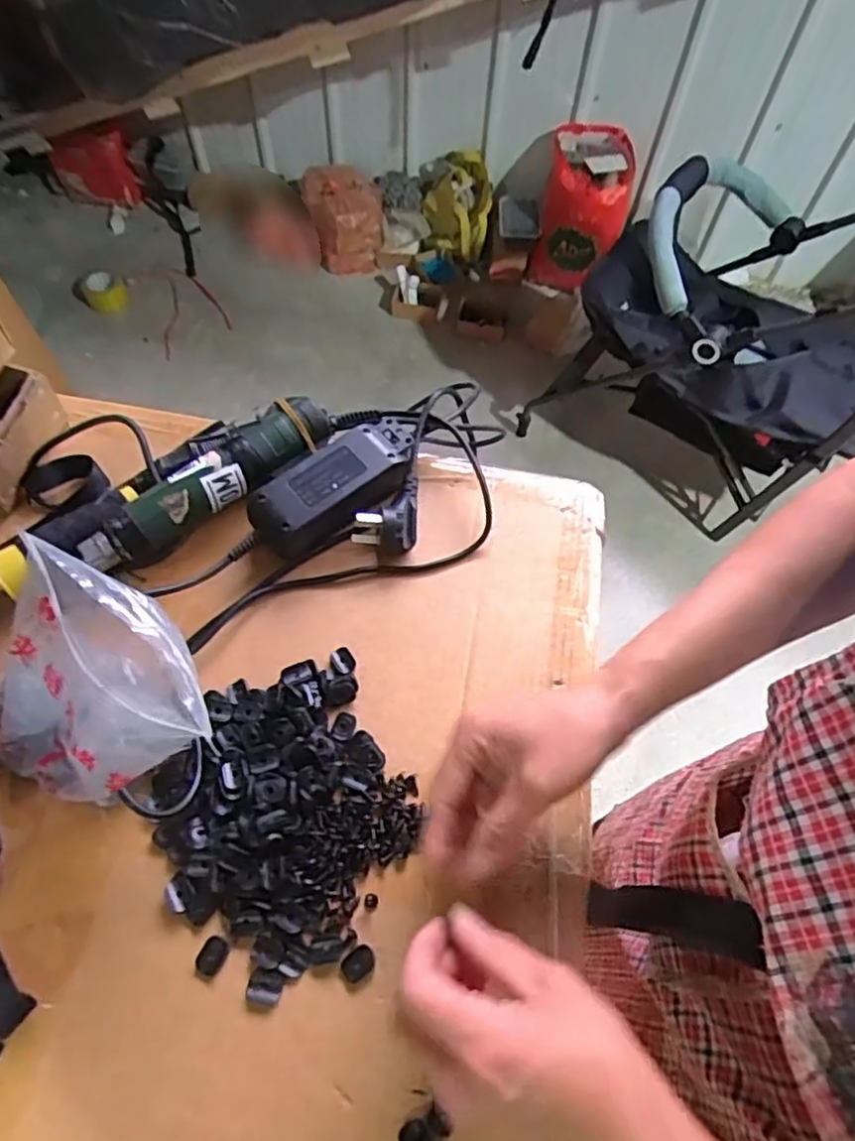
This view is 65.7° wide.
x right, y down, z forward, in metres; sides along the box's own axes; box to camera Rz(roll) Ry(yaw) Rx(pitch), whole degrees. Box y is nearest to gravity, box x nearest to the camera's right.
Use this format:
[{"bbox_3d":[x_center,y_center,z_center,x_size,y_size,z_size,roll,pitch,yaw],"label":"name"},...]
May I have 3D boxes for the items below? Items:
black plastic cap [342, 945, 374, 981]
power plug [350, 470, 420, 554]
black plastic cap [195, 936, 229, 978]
[{"bbox_3d":[-0.040,0.228,0.384,0.020,0.004,0.015,-35,68,-20],"label":"black plastic cap"},{"bbox_3d":[-0.032,-0.042,0.512,0.046,0.030,0.057,2,61,-1],"label":"power plug"},{"bbox_3d":[-0.126,0.224,0.385,0.015,0.004,0.020,25,63,11],"label":"black plastic cap"}]

